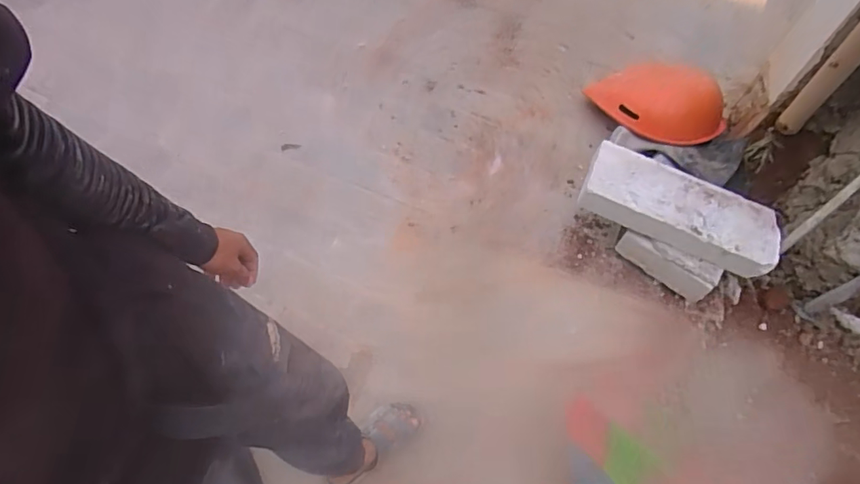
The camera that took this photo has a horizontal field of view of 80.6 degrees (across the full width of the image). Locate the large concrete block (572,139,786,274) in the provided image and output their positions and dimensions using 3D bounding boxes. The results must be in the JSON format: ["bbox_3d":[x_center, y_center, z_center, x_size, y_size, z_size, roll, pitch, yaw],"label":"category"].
[{"bbox_3d":[0.680,-0.101,1.390,0.510,0.081,0.225,22,61,11],"label":"large concrete block"}]

